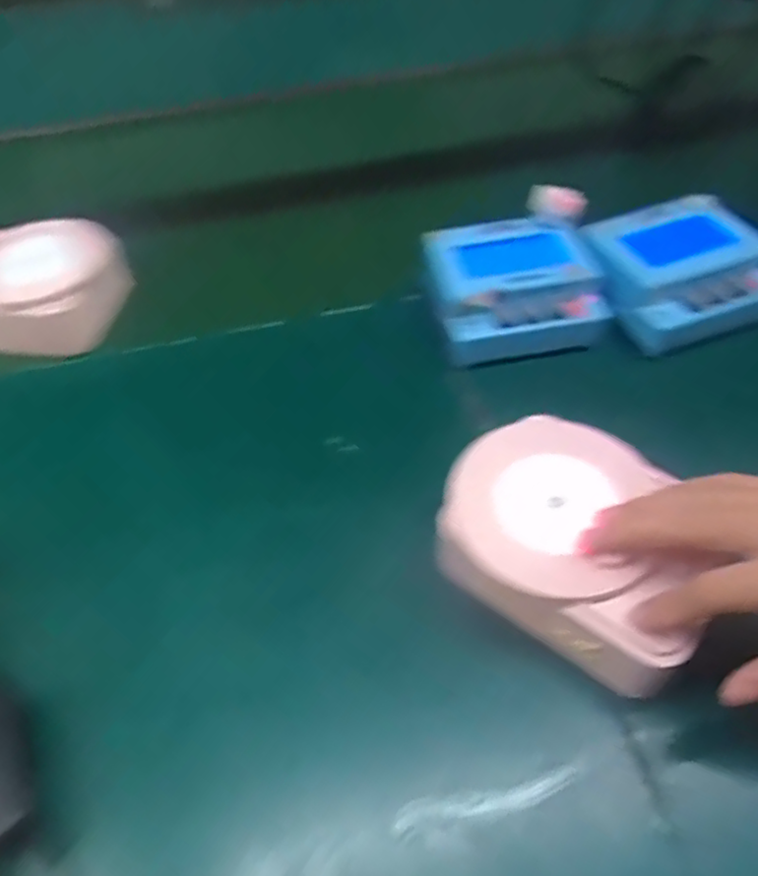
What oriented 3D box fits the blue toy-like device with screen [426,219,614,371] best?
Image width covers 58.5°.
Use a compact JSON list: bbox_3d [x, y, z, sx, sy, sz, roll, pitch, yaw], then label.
[{"bbox_3d":[0.091,-0.103,0.470,0.106,0.046,0.103,-8,50,-4],"label":"blue toy-like device with screen"}]

